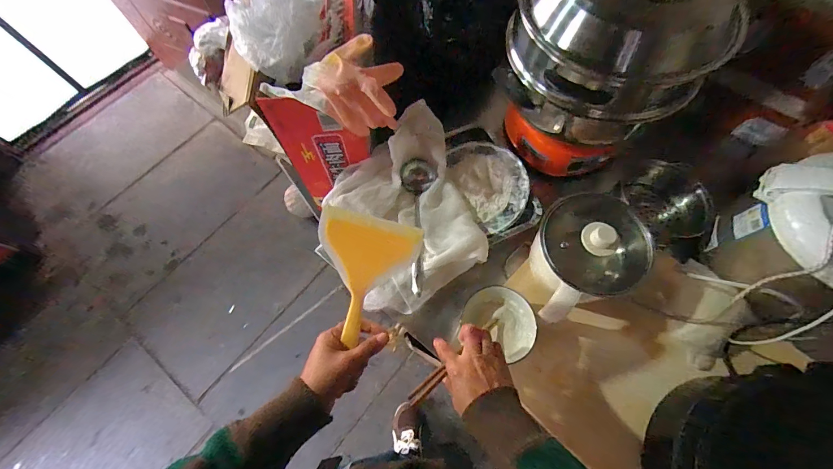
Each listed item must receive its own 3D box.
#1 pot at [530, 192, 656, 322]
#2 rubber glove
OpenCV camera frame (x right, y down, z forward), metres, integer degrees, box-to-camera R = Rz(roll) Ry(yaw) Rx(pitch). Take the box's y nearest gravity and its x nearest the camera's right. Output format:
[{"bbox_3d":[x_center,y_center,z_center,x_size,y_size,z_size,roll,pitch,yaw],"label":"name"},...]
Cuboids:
[{"bbox_3d":[0.257,0.048,0.568,0.158,0.132,0.195,38,74,15],"label":"pot"},{"bbox_3d":[-0.122,-0.241,0.576,0.202,0.091,0.129,23,70,10],"label":"rubber glove"}]

